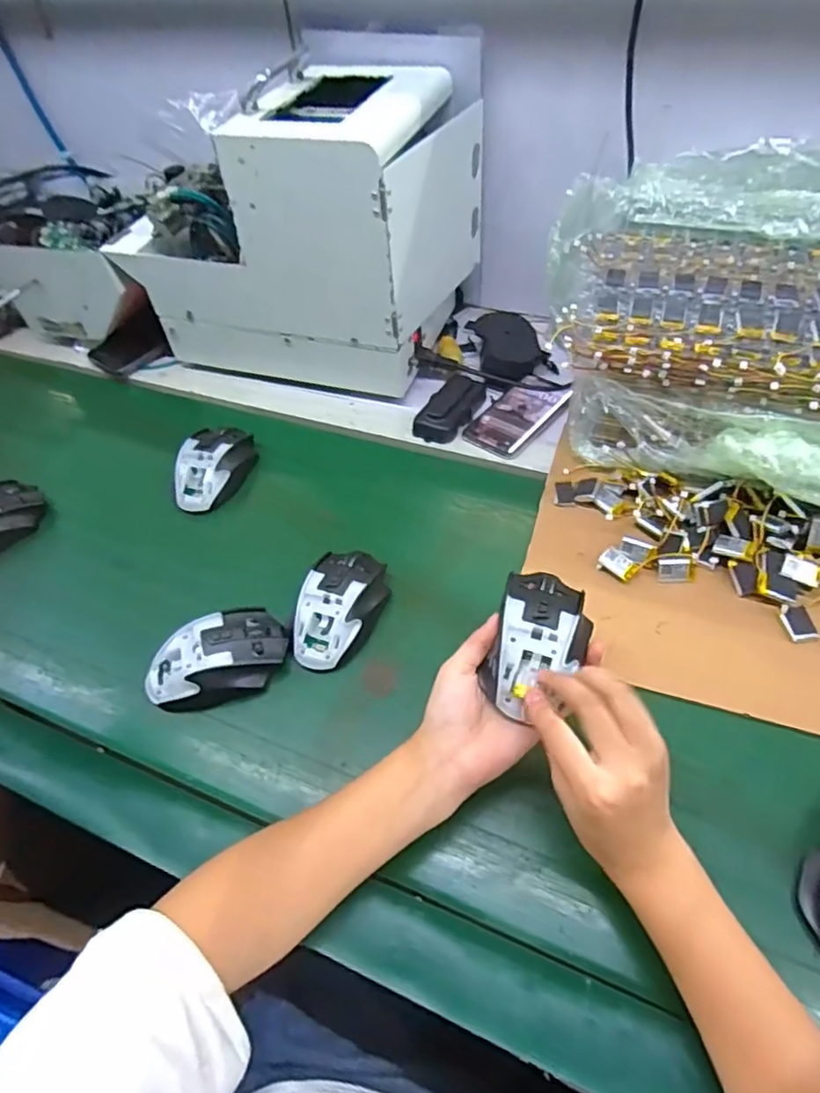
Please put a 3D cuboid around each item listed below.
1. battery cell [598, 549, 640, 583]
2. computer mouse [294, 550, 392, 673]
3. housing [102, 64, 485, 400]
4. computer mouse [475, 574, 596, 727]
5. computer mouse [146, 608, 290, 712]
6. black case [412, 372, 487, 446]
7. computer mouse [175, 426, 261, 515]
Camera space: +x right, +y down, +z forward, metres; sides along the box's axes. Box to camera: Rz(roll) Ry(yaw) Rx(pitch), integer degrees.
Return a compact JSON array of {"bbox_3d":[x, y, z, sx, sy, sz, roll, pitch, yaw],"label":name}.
[{"bbox_3d":[0.186,0.016,0.538,0.031,0.008,0.018,34,62,27],"label":"battery cell"},{"bbox_3d":[-0.060,0.051,0.521,0.065,0.033,0.107,9,53,12],"label":"computer mouse"},{"bbox_3d":[-0.129,-0.370,0.705,0.372,0.257,0.213,14,55,16],"label":"housing"},{"bbox_3d":[0.091,0.064,0.422,0.063,0.028,0.108,12,54,15],"label":"computer mouse"},{"bbox_3d":[-0.163,0.094,0.501,0.122,0.038,0.070,-23,53,-12],"label":"computer mouse"},{"bbox_3d":[0.048,-0.161,0.691,0.047,0.023,0.112,20,57,20],"label":"black case"},{"bbox_3d":[-0.213,-0.087,0.655,0.069,0.041,0.114,12,54,15],"label":"computer mouse"}]

